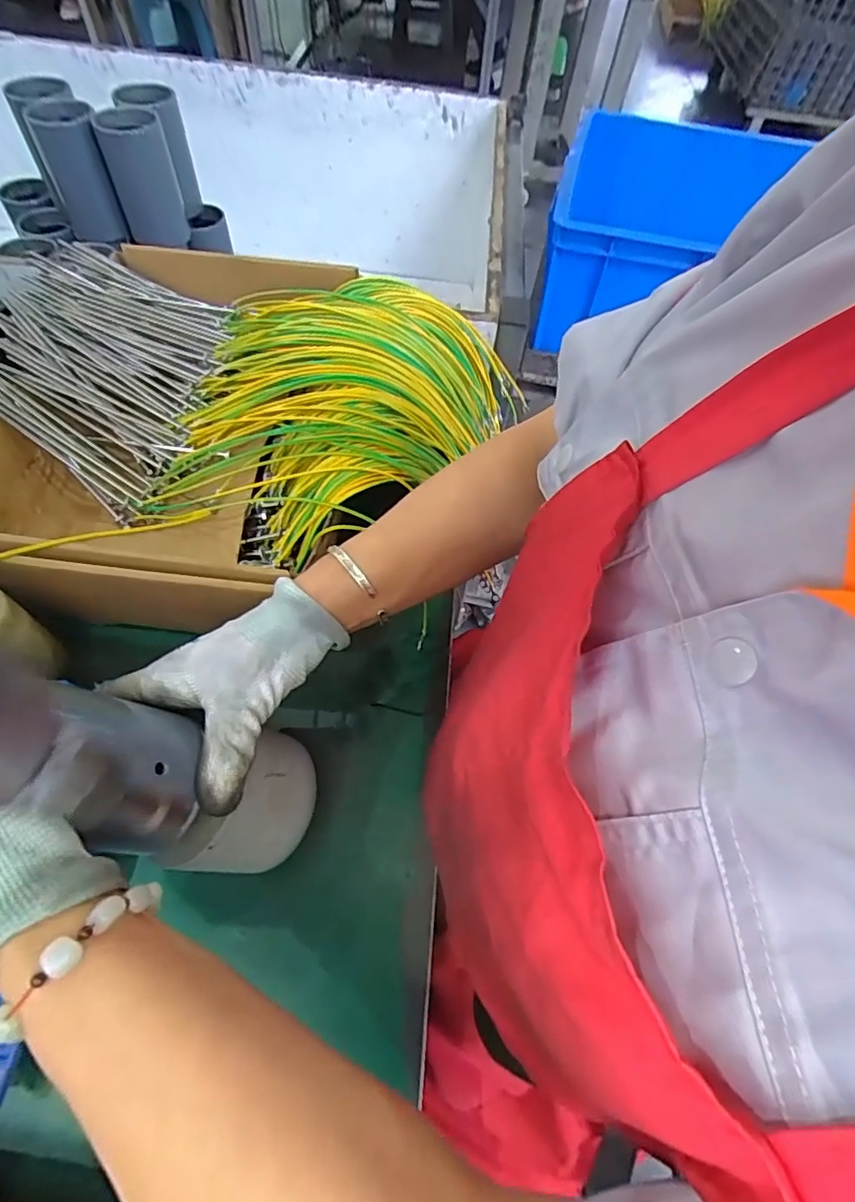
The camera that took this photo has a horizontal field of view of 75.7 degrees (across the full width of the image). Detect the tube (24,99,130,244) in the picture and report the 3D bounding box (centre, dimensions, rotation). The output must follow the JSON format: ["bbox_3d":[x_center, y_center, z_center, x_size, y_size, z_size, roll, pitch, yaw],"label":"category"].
[{"bbox_3d":[-0.437,-0.538,0.694,0.071,0.121,0.083,-20,62,-15],"label":"tube"}]

